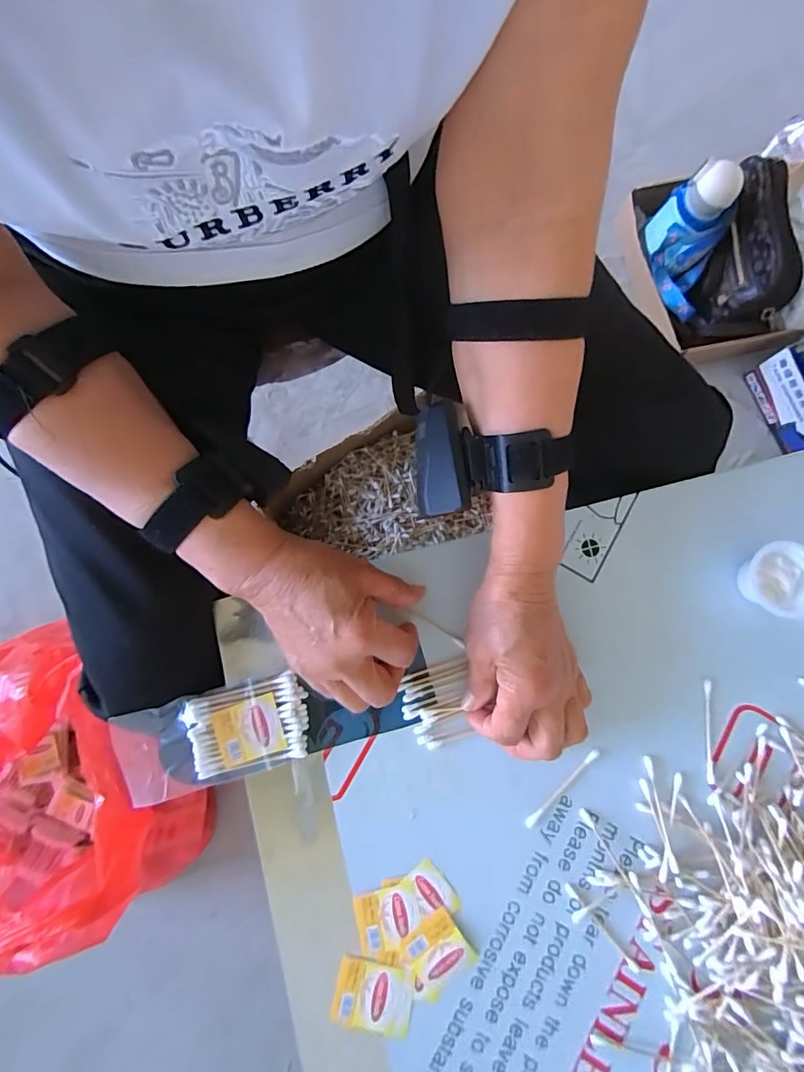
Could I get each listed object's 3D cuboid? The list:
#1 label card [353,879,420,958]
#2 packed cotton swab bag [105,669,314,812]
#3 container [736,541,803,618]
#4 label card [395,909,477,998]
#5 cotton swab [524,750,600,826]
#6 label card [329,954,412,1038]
[{"bbox_3d":[-0.010,0.266,0.333,0.043,0.004,0.039,-14,82,-4],"label":"label card"},{"bbox_3d":[-0.130,0.140,0.335,0.123,0.027,0.062,-15,83,-4],"label":"packed cotton swab bag"},{"bbox_3d":[0.284,0.034,0.364,0.051,0.031,0.053,0,82,-2],"label":"container"},{"bbox_3d":[0.024,0.286,0.330,0.041,0.006,0.042,-34,84,-6],"label":"label card"},{"bbox_3d":[0.118,0.185,0.354,0.074,0.004,0.007,-43,85,-7],"label":"cotton swab"},{"bbox_3d":[-0.019,0.313,0.327,0.051,0.004,0.041,14,81,0],"label":"label card"}]

